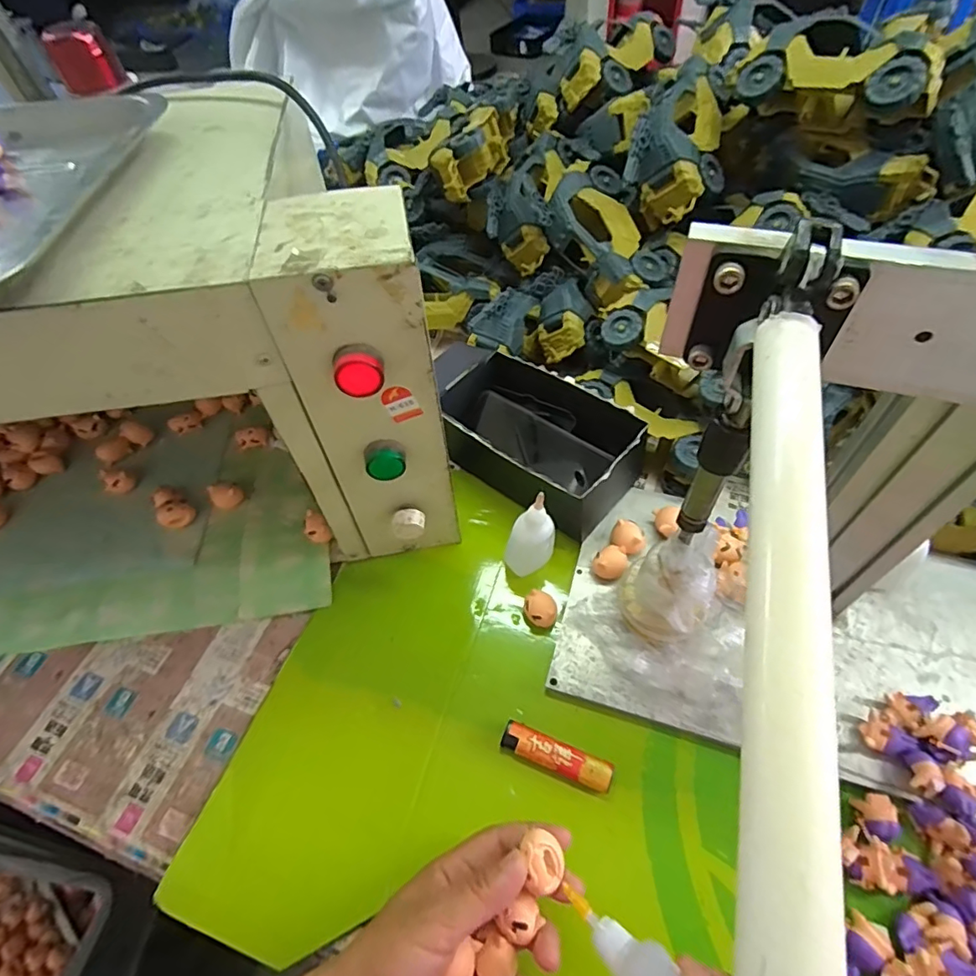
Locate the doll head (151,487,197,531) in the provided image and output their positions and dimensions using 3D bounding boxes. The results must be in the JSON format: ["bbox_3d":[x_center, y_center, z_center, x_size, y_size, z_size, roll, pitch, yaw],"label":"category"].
[{"bbox_3d":[-0.297,0.020,0.503,0.041,0.022,0.028,36,65,26],"label":"doll head"}]

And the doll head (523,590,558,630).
[{"bbox_3d":[0.044,0.104,0.447,0.028,0.021,0.028,-2,55,3],"label":"doll head"}]

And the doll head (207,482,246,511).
[{"bbox_3d":[-0.248,0.006,0.508,0.026,0.017,0.028,-2,55,3],"label":"doll head"}]

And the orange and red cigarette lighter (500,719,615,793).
[{"bbox_3d":[0.050,0.195,0.390,0.080,0.011,0.021,17,54,14],"label":"orange and red cigarette lighter"}]

